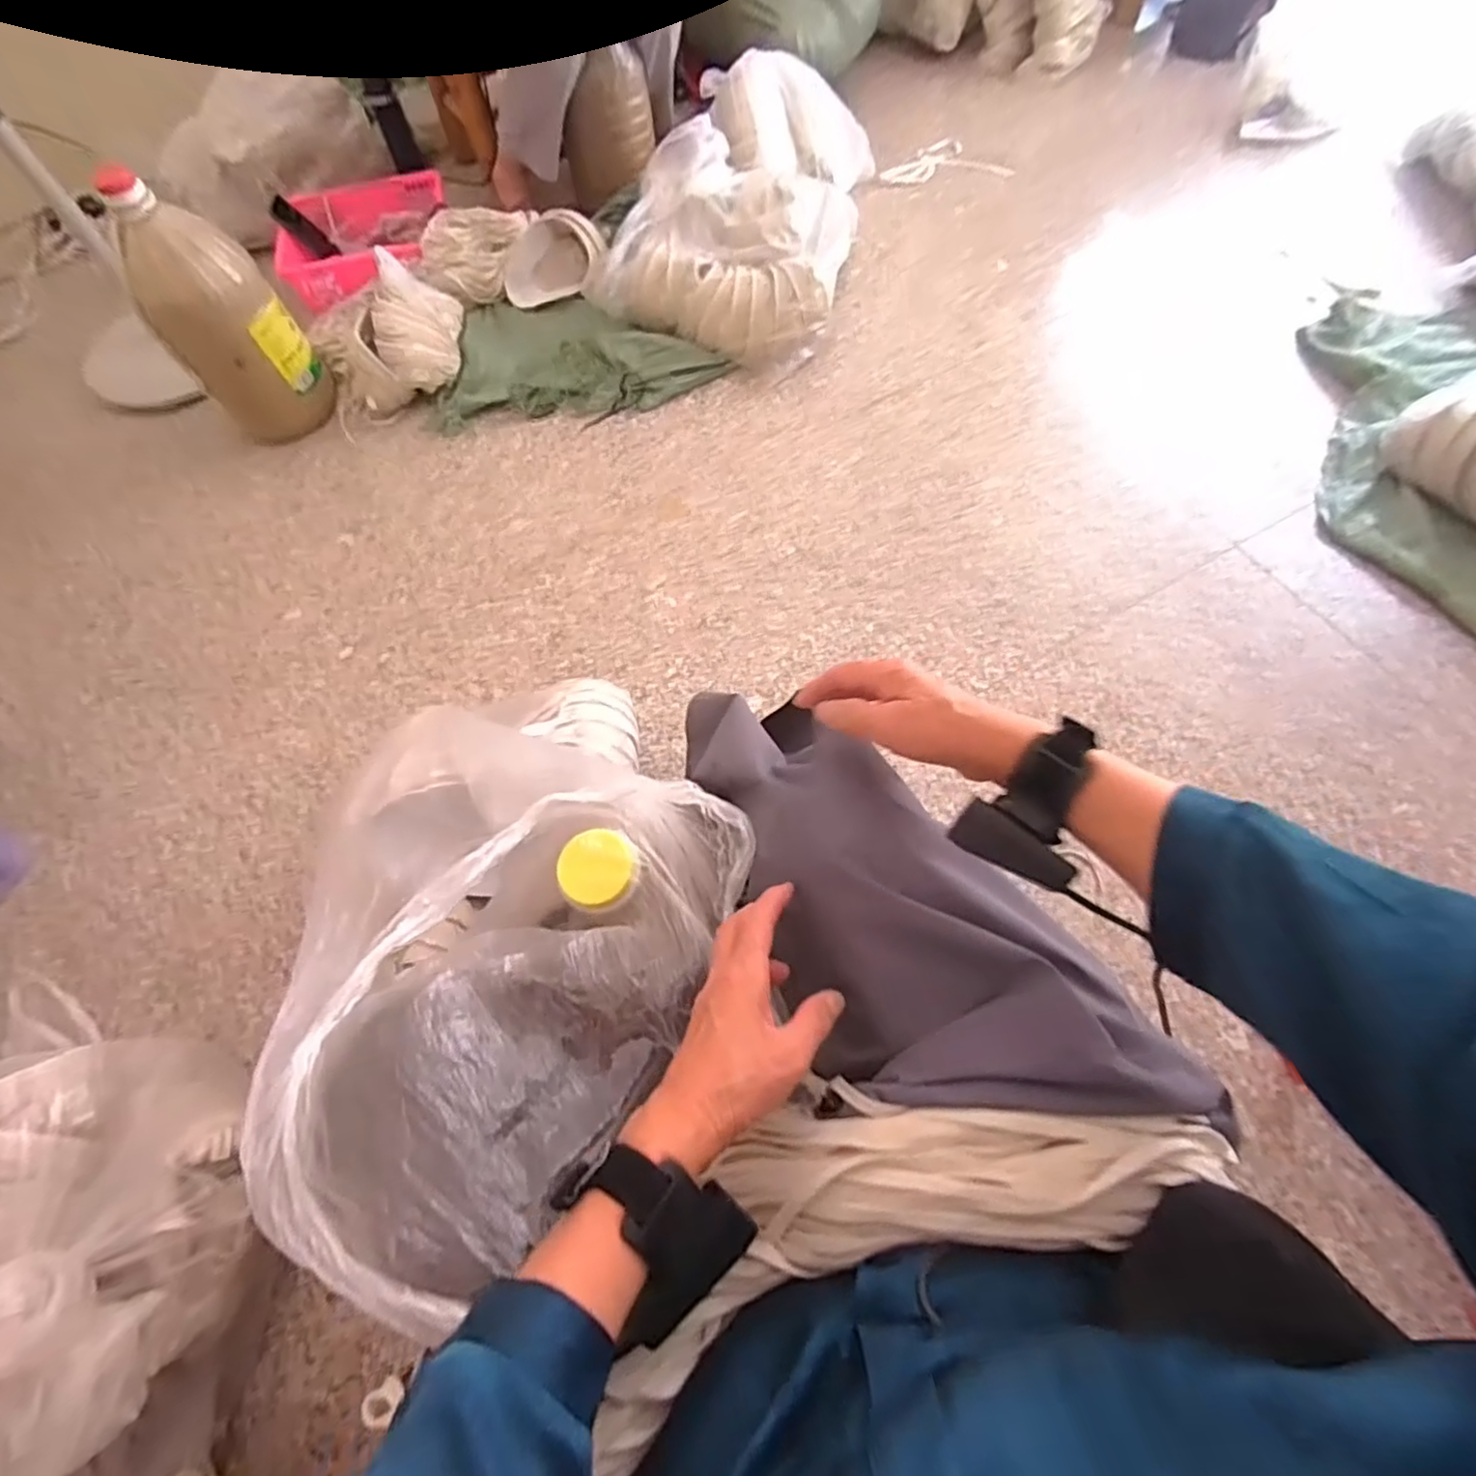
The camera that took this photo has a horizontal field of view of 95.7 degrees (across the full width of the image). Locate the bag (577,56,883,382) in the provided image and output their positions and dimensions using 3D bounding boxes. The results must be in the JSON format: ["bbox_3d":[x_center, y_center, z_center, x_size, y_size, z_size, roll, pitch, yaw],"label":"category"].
[{"bbox_3d":[0.029,-1.146,1.410,0.471,0.155,0.802,14,66,9],"label":"bag"}]

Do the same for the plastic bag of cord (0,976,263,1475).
[{"bbox_3d":[-0.624,0.525,0.608,0.267,0.212,0.457,-27,66,-9],"label":"plastic bag of cord"}]

